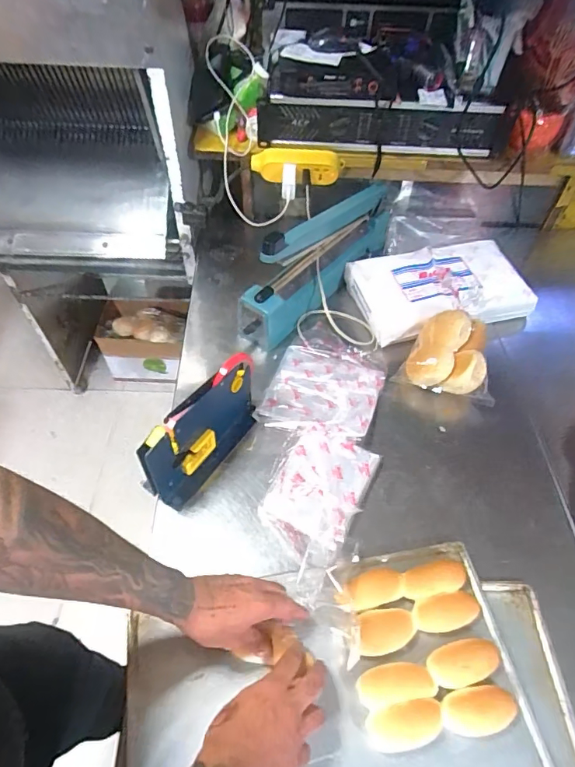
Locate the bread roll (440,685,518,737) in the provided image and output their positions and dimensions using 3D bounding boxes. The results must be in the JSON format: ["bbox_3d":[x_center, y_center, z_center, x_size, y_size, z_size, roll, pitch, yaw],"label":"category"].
[{"bbox_3d":[0.213,0.366,0.525,0.083,0.025,0.044,-6,54,-6],"label":"bread roll"}]

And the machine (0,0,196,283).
[{"bbox_3d":[-0.510,-0.653,1.066,0.609,0.593,0.608,1,53,-1],"label":"machine"}]

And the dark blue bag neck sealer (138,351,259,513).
[{"bbox_3d":[-0.118,0.066,0.686,0.056,0.145,0.217,32,58,20],"label":"dark blue bag neck sealer"}]

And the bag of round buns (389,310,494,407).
[{"bbox_3d":[0.278,-0.050,0.809,0.158,0.079,0.139,12,54,8],"label":"bag of round buns"}]

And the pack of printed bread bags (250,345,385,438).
[{"bbox_3d":[0.058,0.010,0.783,0.182,0.035,0.172,16,54,10],"label":"pack of printed bread bags"}]

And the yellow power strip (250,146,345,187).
[{"bbox_3d":[0.018,-0.417,0.908,0.172,0.063,0.029,2,53,0],"label":"yellow power strip"}]

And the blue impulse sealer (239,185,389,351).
[{"bbox_3d":[0.066,-0.243,0.894,0.072,0.195,0.390,37,60,23],"label":"blue impulse sealer"}]

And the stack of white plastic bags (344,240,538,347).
[{"bbox_3d":[0.286,-0.184,0.911,0.307,0.068,0.200,-10,54,-9],"label":"stack of white plastic bags"}]

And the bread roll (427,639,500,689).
[{"bbox_3d":[0.205,0.324,0.543,0.084,0.025,0.041,-11,54,-10],"label":"bread roll"}]

